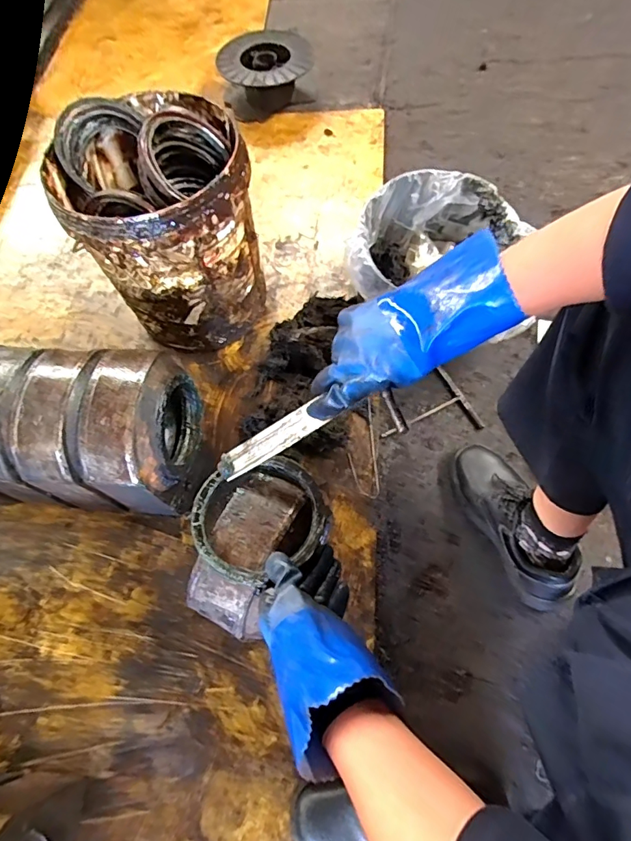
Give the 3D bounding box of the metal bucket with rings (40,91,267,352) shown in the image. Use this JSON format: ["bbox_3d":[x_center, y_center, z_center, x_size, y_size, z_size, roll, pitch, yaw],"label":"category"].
[{"bbox_3d":[-0.255,-0.333,0.823,0.278,0.363,0.286,-2,65,4],"label":"metal bucket with rings"}]

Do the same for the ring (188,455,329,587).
[{"bbox_3d":[-0.066,0.117,0.548,0.162,0.024,0.143,-17,67,-6],"label":"ring"}]

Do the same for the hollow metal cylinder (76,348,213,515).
[{"bbox_3d":[-0.260,0.017,0.731,0.120,0.238,0.209,2,66,4],"label":"hollow metal cylinder"}]

